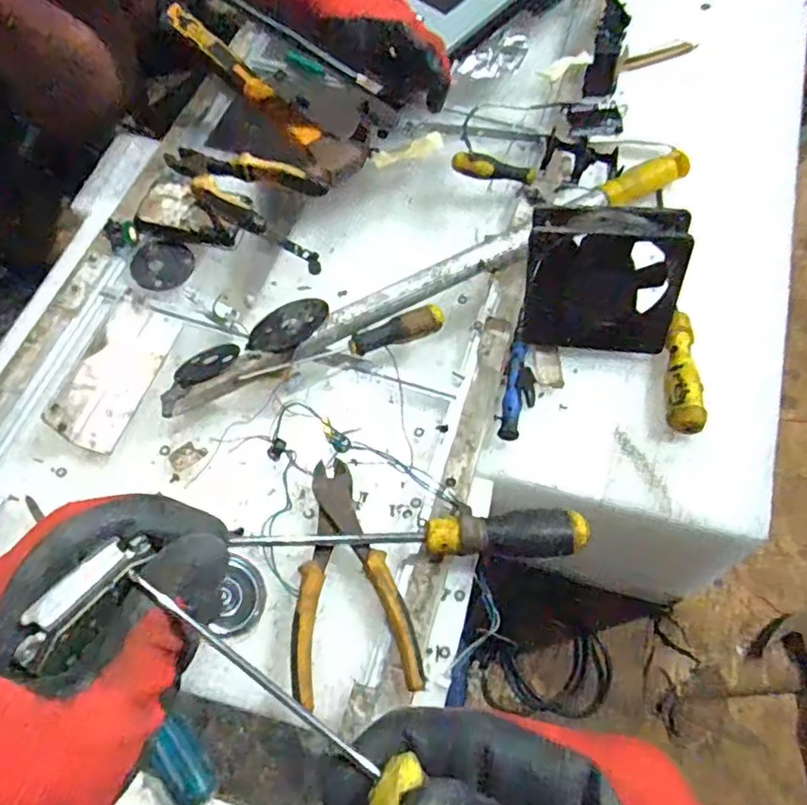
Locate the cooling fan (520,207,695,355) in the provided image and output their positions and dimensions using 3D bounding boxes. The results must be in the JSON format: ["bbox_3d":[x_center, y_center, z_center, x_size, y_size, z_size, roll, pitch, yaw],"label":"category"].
[{"bbox_3d":[0.165,-0.098,0.503,0.122,0.120,0.035,4,43,11],"label":"cooling fan"}]

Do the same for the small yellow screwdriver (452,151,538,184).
[{"bbox_3d":[0.091,-0.234,0.607,0.083,0.022,0.025,10,65,3],"label":"small yellow screwdriver"}]

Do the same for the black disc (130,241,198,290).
[{"bbox_3d":[-0.223,-0.124,0.557,0.056,0.008,0.048,11,65,4],"label":"black disc"}]

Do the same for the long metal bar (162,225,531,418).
[{"bbox_3d":[-0.035,-0.069,0.521,0.343,0.035,0.028,-29,69,-14],"label":"long metal bar"}]

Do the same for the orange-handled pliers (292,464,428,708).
[{"bbox_3d":[-0.045,0.122,0.434,0.081,0.029,0.167,-11,66,-6],"label":"orange-handled pliers"}]

